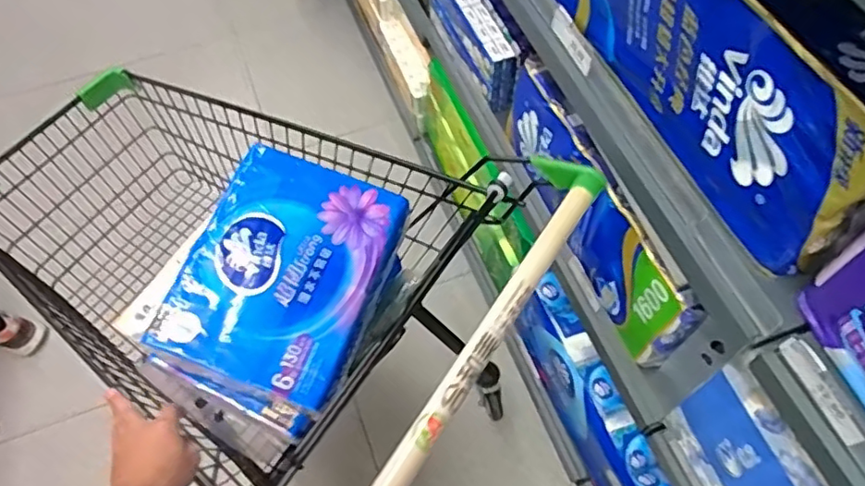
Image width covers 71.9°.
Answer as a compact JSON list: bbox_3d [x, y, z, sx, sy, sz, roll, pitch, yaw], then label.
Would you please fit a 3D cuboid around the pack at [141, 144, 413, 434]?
[{"bbox_3d":[-0.170,0.056,0.716,0.206,0.135,0.279,17,62,12],"label":"pack"}]

